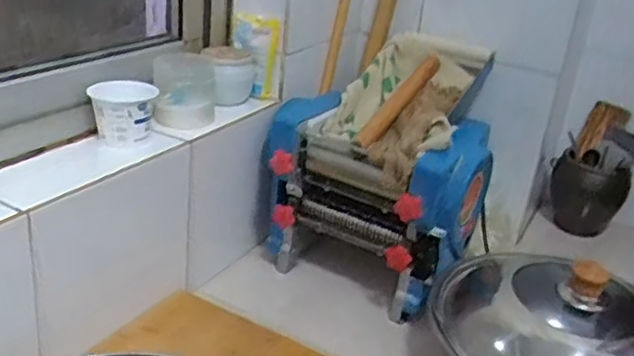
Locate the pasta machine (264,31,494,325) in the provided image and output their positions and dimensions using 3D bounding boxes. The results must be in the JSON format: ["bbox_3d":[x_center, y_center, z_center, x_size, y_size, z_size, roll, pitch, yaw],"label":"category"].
[{"bbox_3d":[0.123,-0.019,1.016,0.290,0.314,0.334,22,29,29],"label":"pasta machine"}]

